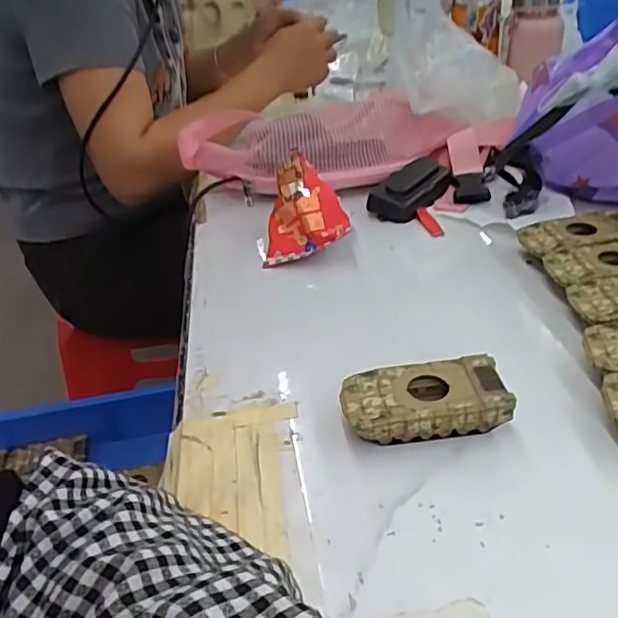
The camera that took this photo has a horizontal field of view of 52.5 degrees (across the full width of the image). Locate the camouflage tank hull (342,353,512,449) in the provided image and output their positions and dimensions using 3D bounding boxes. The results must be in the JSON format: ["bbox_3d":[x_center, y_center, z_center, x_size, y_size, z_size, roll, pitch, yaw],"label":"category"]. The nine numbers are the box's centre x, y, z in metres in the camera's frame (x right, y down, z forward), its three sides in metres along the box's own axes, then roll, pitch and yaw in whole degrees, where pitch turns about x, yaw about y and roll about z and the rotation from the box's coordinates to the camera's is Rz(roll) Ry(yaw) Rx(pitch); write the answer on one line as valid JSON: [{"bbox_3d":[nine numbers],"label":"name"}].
[{"bbox_3d":[0.070,0.057,0.384,0.095,0.026,0.046,-7,32,-1],"label":"camouflage tank hull"}]

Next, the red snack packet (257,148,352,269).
[{"bbox_3d":[-0.010,-0.094,0.585,0.081,0.077,0.077,-9,32,-4],"label":"red snack packet"}]

